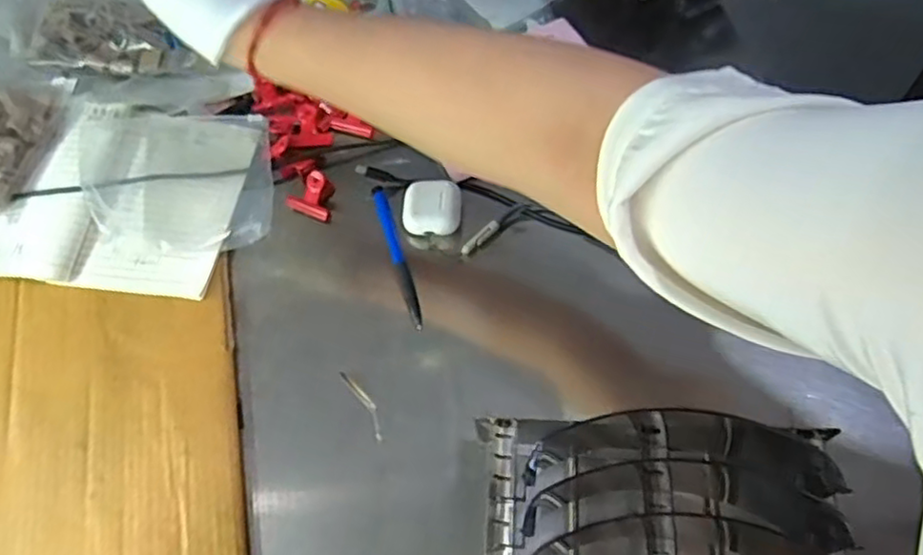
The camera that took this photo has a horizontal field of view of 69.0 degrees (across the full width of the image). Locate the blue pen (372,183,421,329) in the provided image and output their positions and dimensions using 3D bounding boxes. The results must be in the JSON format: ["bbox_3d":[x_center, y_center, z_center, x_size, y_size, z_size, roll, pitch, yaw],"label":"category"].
[{"bbox_3d":[-0.051,-0.020,0.524,0.011,0.010,0.128,-17,61,-6],"label":"blue pen"}]

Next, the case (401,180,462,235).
[{"bbox_3d":[-0.024,-0.054,0.532,0.046,0.025,0.040,8,61,8],"label":"case"}]

